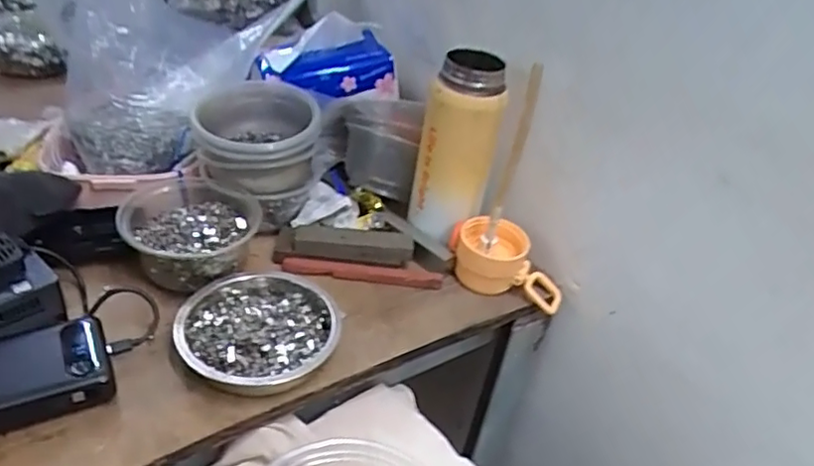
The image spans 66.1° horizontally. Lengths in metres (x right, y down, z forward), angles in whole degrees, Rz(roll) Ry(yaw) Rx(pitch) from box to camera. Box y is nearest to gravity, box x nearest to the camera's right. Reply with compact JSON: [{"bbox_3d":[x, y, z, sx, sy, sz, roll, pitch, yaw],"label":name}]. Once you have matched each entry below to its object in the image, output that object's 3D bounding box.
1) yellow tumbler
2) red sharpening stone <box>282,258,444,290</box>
[{"bbox_3d":[0.045,-0.073,0.581,0.065,0.180,0.058,8,35,0],"label":"yellow tumbler"},{"bbox_3d":[-0.041,0.039,0.586,0.147,0.016,0.014,6,35,-3],"label":"red sharpening stone"}]

